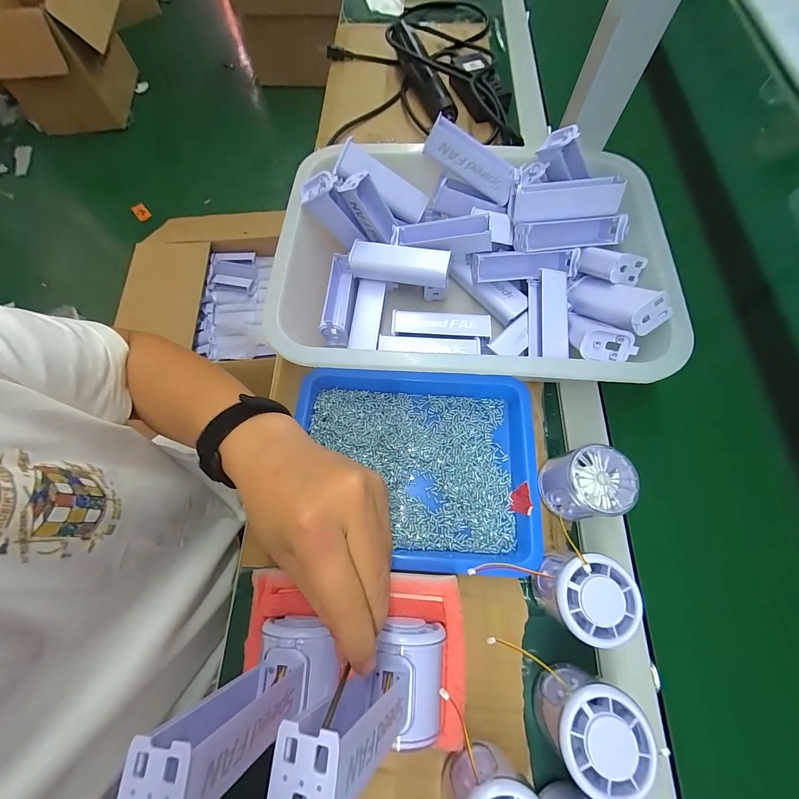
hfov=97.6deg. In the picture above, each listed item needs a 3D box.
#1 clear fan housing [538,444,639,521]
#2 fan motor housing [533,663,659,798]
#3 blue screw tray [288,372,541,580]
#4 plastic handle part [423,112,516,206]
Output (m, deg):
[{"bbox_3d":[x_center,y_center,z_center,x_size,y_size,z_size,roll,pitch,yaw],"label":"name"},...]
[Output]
[{"bbox_3d":[0.156,0.071,0.293,0.059,0.050,0.052,-12,69,-4],"label":"clear fan housing"},{"bbox_3d":[0.127,0.218,0.236,0.057,0.052,0.056,0,69,1],"label":"fan motor housing"},{"bbox_3d":[0.016,0.059,0.317,0.217,0.031,0.172,2,69,1],"label":"blue screw tray"},{"bbox_3d":[0.074,-0.242,0.360,0.099,0.033,0.021,22,67,-21],"label":"plastic handle part"}]

